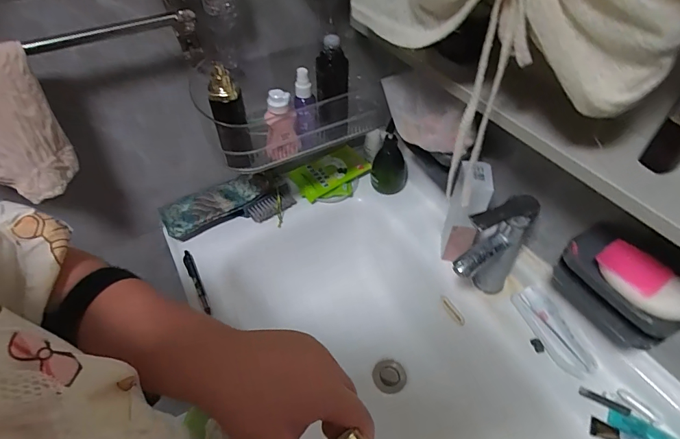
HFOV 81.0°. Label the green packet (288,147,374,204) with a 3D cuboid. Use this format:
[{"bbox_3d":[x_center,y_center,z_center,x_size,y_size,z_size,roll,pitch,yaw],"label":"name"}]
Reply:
[{"bbox_3d":[-0.014,-0.089,0.792,0.146,0.028,0.095,-27,52,-22],"label":"green packet"}]

